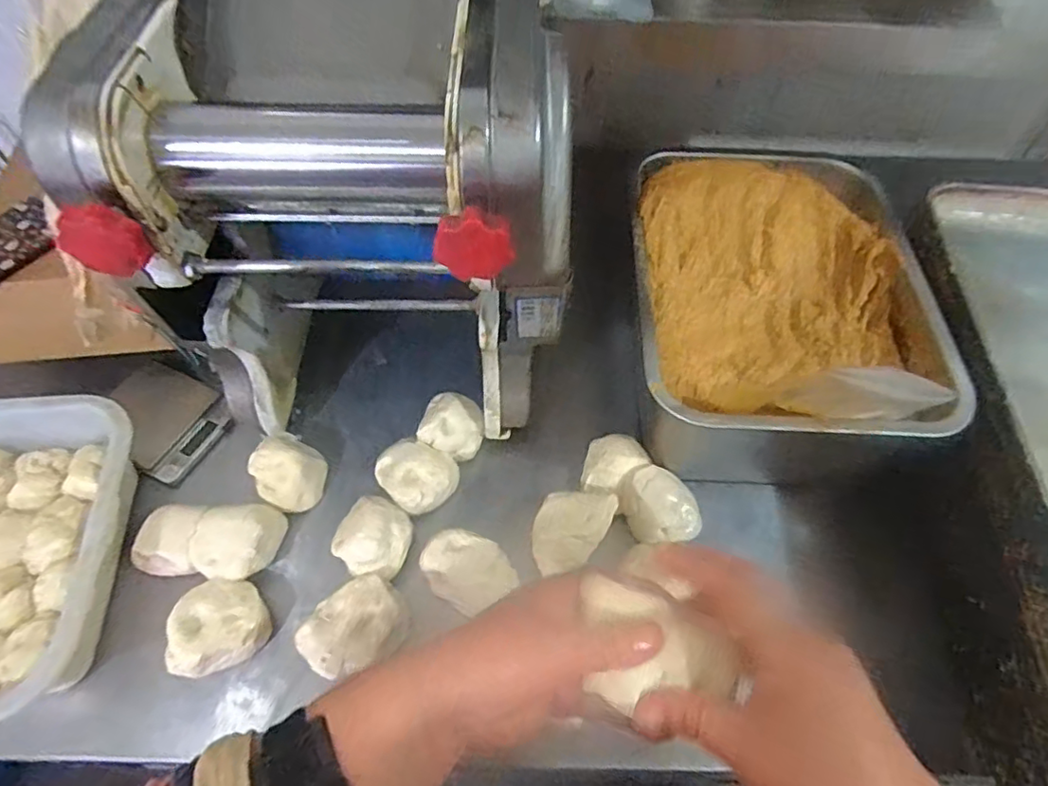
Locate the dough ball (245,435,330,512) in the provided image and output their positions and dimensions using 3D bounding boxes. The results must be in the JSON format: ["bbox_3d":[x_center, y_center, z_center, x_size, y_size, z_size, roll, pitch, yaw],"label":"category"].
[{"bbox_3d":[-0.222,0.074,0.574,0.065,0.046,0.075,-35,64,-22],"label":"dough ball"}]

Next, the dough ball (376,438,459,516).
[{"bbox_3d":[-0.104,0.082,0.588,0.075,0.048,0.069,1,56,-1],"label":"dough ball"}]

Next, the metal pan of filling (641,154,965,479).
[{"bbox_3d":[0.235,-0.078,0.605,0.257,0.141,0.336,4,56,2],"label":"metal pan of filling"}]

